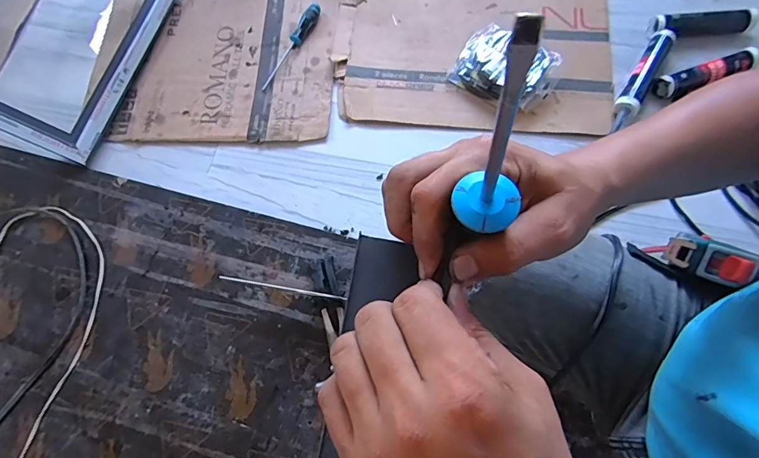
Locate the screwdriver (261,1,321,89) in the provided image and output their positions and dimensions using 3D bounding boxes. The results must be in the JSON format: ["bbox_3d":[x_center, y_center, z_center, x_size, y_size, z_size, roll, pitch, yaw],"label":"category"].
[{"bbox_3d":[-0.206,-0.430,1.018,0.032,0.033,0.248,26,78,10],"label":"screwdriver"}]

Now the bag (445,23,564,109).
[{"bbox_3d":[0.279,-0.355,0.952,0.211,0.052,0.164,35,77,12],"label":"bag"}]

